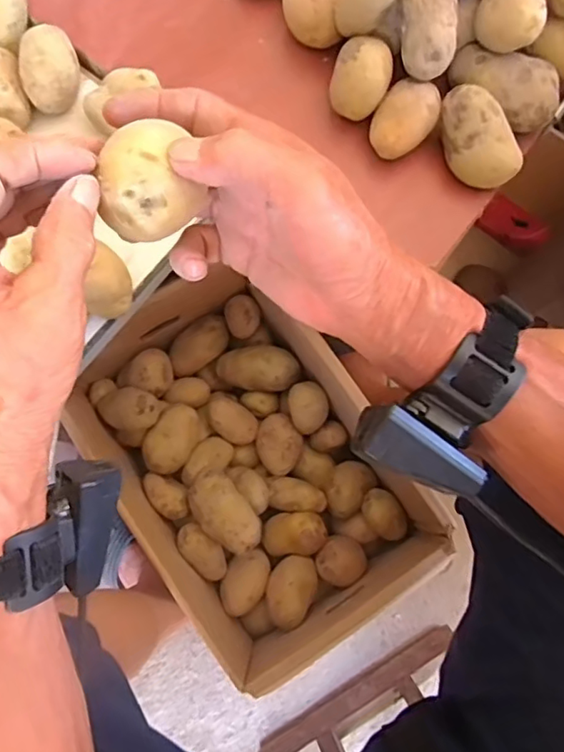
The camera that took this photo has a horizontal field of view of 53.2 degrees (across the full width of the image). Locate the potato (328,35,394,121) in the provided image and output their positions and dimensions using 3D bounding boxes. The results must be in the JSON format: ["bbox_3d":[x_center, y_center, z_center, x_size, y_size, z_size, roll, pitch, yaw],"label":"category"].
[{"bbox_3d":[0.064,-0.242,0.470,0.047,0.054,0.045,0,79,-1],"label":"potato"}]

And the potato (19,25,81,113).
[{"bbox_3d":[-0.200,-0.264,0.481,0.042,0.038,0.061,-3,79,-1],"label":"potato"}]

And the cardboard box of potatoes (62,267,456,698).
[{"bbox_3d":[-0.055,0.095,0.670,0.252,0.151,0.422,-35,81,-7],"label":"cardboard box of potatoes"}]

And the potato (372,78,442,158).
[{"bbox_3d":[0.100,-0.210,0.468,0.046,0.039,0.059,24,80,4],"label":"potato"}]

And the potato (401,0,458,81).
[{"bbox_3d":[0.114,-0.274,0.445,0.040,0.039,0.074,-1,91,0],"label":"potato"}]

